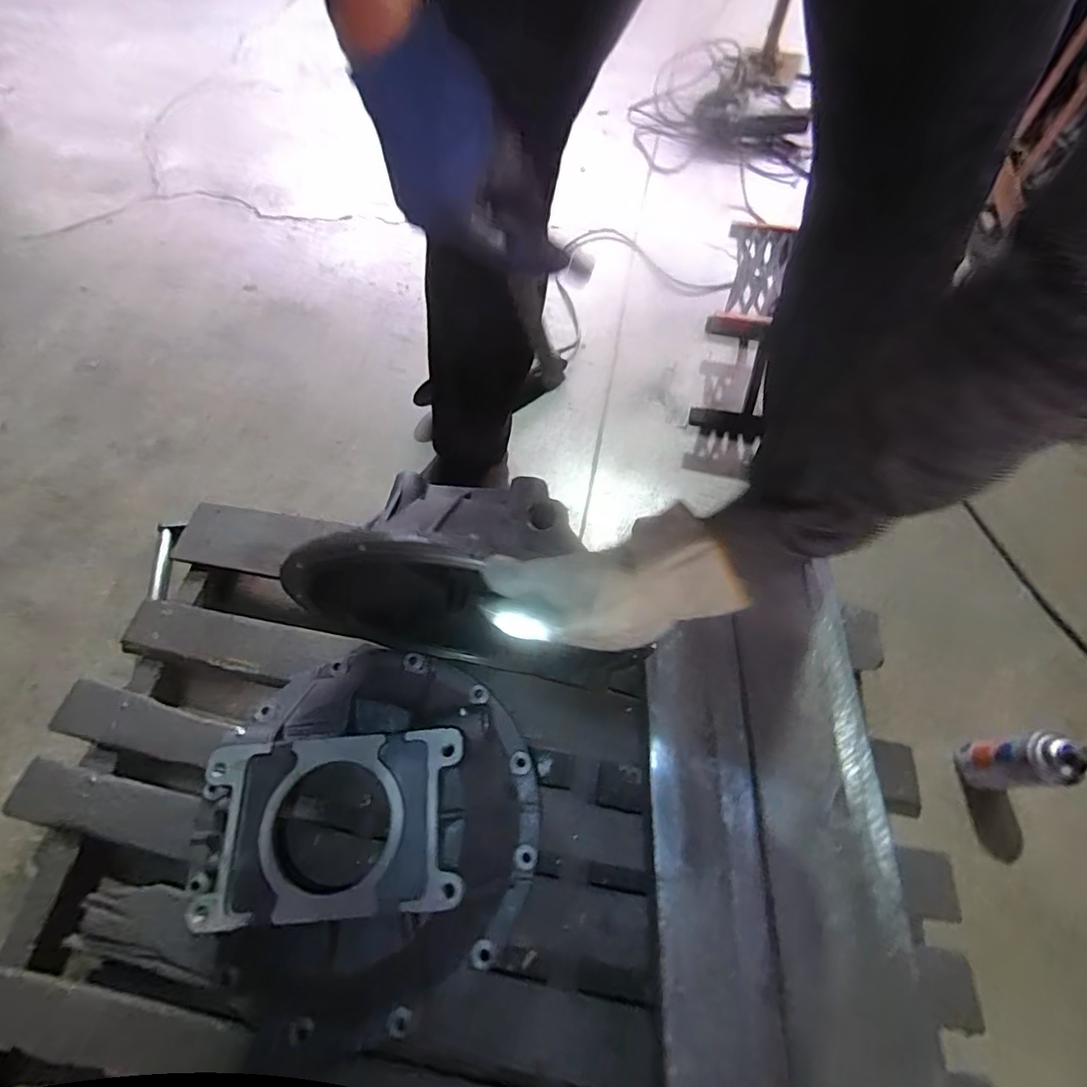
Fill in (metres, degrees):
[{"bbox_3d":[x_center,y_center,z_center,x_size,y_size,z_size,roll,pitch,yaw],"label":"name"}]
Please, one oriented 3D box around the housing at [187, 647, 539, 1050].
[{"bbox_3d":[-0.203,0.307,0.578,0.362,0.144,0.384,0,63,0],"label":"housing"}]

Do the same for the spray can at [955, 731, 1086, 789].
[{"bbox_3d":[0.618,0.288,0.687,0.055,0.155,0.061,-5,63,-2],"label":"spray can"}]

